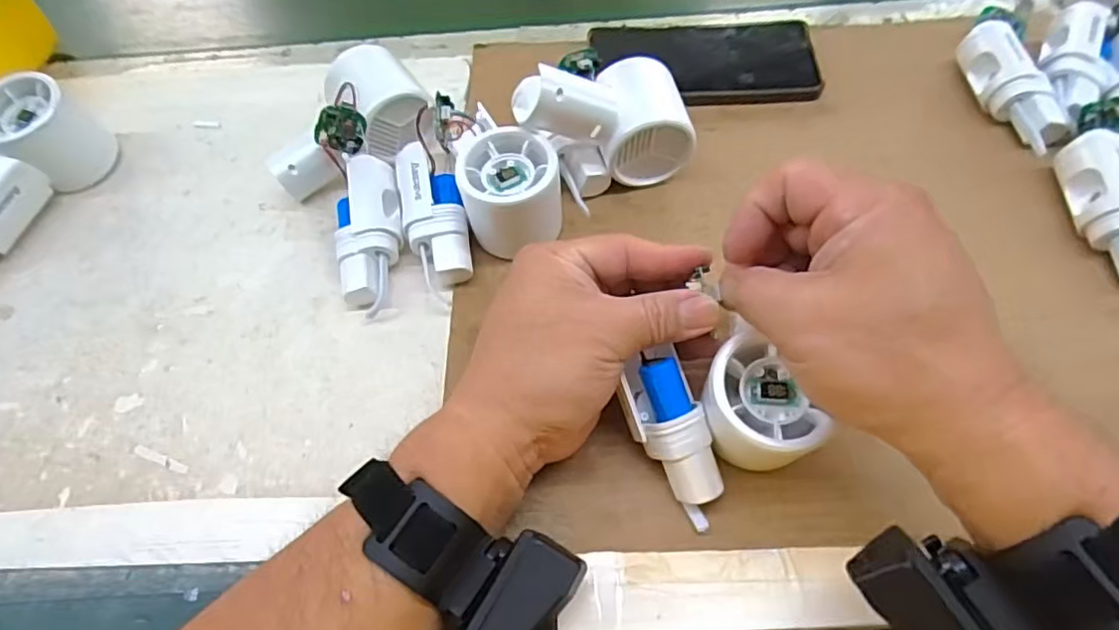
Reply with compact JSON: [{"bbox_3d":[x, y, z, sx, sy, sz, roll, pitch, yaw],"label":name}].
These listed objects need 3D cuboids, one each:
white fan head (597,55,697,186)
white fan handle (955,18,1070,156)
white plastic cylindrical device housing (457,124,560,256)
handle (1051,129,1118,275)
[{"bbox_3d":[0.054,-0.124,0.404,0.052,0.054,0.070,-6,61,1],"label":"white fan head"},{"bbox_3d":[0.297,-0.149,0.410,0.032,0.030,0.105,-14,61,-3],"label":"white fan handle"},{"bbox_3d":[-0.027,-0.072,0.377,0.055,0.060,0.061,-12,61,-2],"label":"white plastic cylindrical device housing"},{"bbox_3d":[0.317,-0.058,0.358,0.029,0.035,0.105,-9,61,-1],"label":"handle"}]

